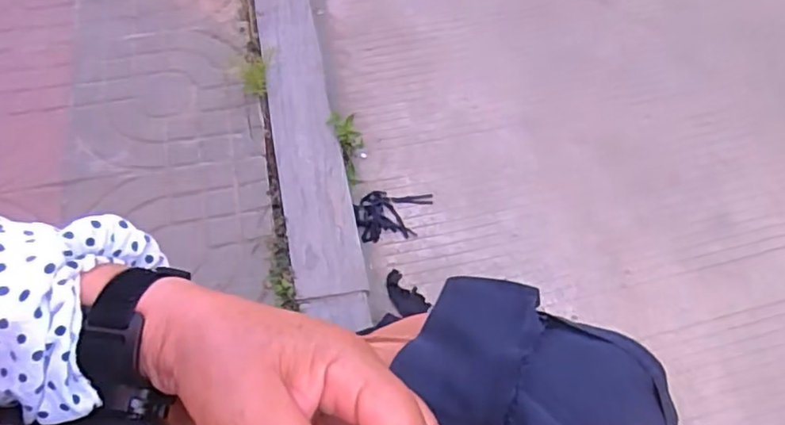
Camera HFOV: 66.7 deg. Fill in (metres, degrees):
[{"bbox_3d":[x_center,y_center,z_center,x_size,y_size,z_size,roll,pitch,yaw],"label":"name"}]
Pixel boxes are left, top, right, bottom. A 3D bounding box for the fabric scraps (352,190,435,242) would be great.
[{"bbox_3d":[0.004,0.002,1.024,0.135,0.014,0.089,-9,62,-9],"label":"fabric scraps"}]

